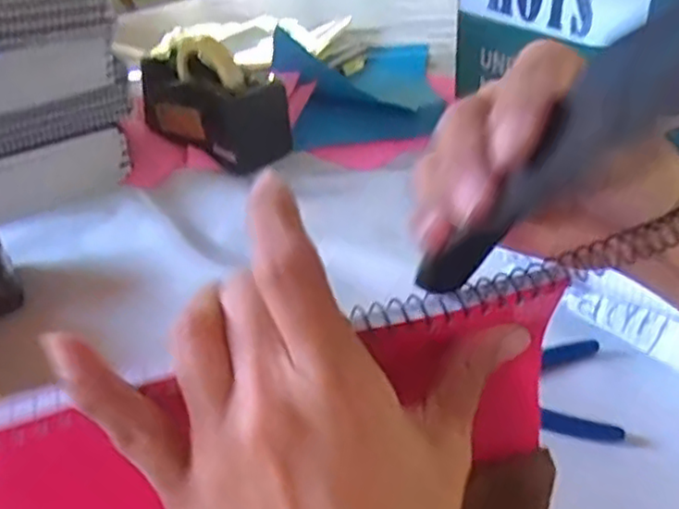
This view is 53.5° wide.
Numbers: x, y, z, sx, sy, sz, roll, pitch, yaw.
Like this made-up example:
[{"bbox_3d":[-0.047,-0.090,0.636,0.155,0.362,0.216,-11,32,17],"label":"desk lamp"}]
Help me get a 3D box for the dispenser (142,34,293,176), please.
[{"bbox_3d":[-0.156,-0.184,0.782,0.197,0.122,0.082,28,48,36],"label":"dispenser"}]

